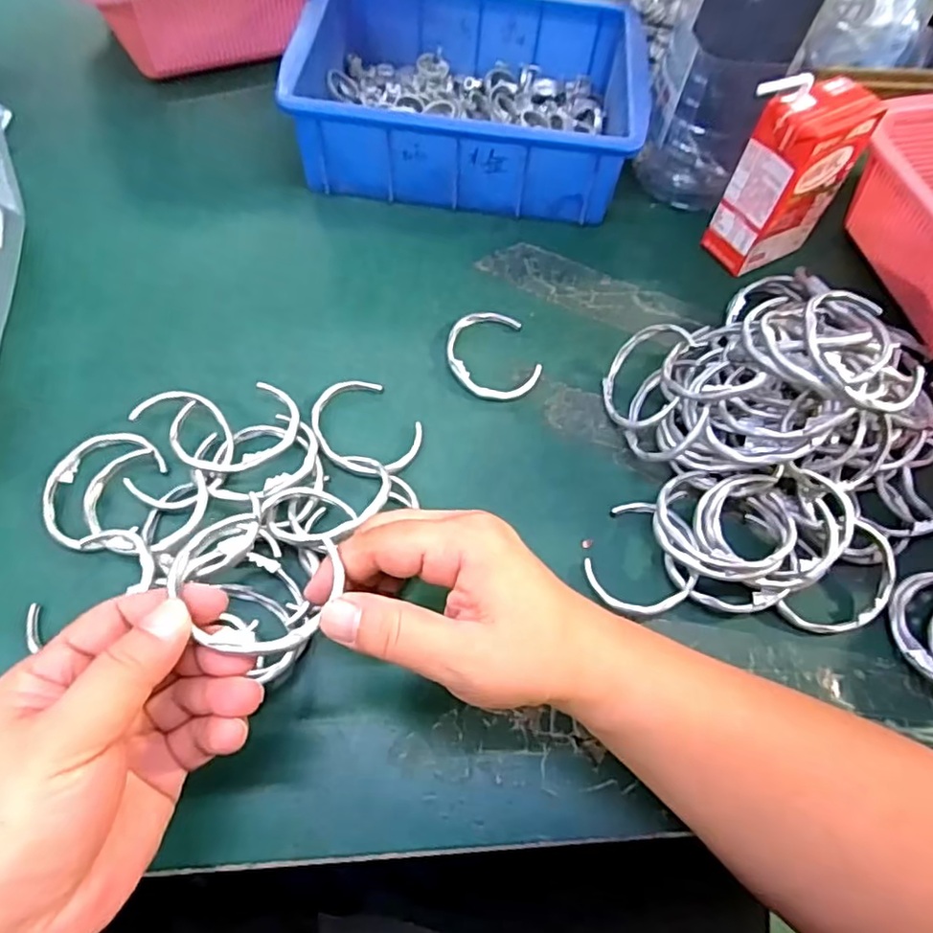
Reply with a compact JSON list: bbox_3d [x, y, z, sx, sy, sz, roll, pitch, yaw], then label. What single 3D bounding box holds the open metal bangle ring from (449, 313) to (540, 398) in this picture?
[{"bbox_3d":[0.015,-0.071,0.400,0.053,0.007,0.066,-16,65,-14],"label":"open metal bangle ring"}]

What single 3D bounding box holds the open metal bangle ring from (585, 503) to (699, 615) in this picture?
[{"bbox_3d":[0.096,0.049,0.333,0.054,0.014,0.067,28,61,12],"label":"open metal bangle ring"}]

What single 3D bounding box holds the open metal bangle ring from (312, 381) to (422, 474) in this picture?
[{"bbox_3d":[-0.060,-0.023,0.364,0.054,0.009,0.069,-35,68,-22],"label":"open metal bangle ring"}]

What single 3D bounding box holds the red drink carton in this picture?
[{"bbox_3d":[0.211,-0.189,0.420,0.075,0.120,0.044,-26,68,-18],"label":"red drink carton"}]

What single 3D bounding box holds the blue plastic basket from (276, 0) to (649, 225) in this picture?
[{"bbox_3d":[0.003,-0.275,0.473,0.234,0.082,0.166,6,62,-2],"label":"blue plastic basket"}]

